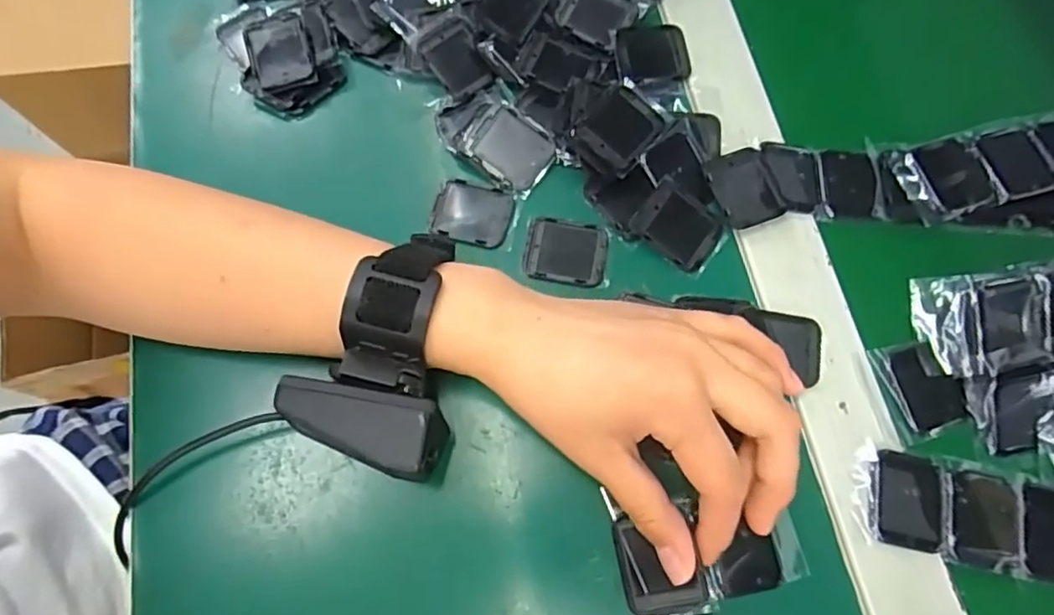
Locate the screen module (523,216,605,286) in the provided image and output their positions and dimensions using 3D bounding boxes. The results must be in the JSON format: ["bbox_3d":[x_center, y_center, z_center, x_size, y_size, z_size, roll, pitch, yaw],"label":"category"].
[{"bbox_3d":[0.019,-0.028,0.305,0.039,0.004,0.033,8,72,2],"label":"screen module"}]

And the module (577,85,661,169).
[{"bbox_3d":[0.046,-0.090,0.304,0.032,0.004,0.039,40,73,4],"label":"module"}]

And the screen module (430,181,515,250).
[{"bbox_3d":[-0.029,-0.048,0.313,0.040,0.012,0.033,16,87,12],"label":"screen module"}]

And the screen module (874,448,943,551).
[{"bbox_3d":[0.165,0.083,0.264,0.030,0.004,0.039,13,72,3],"label":"screen module"}]

